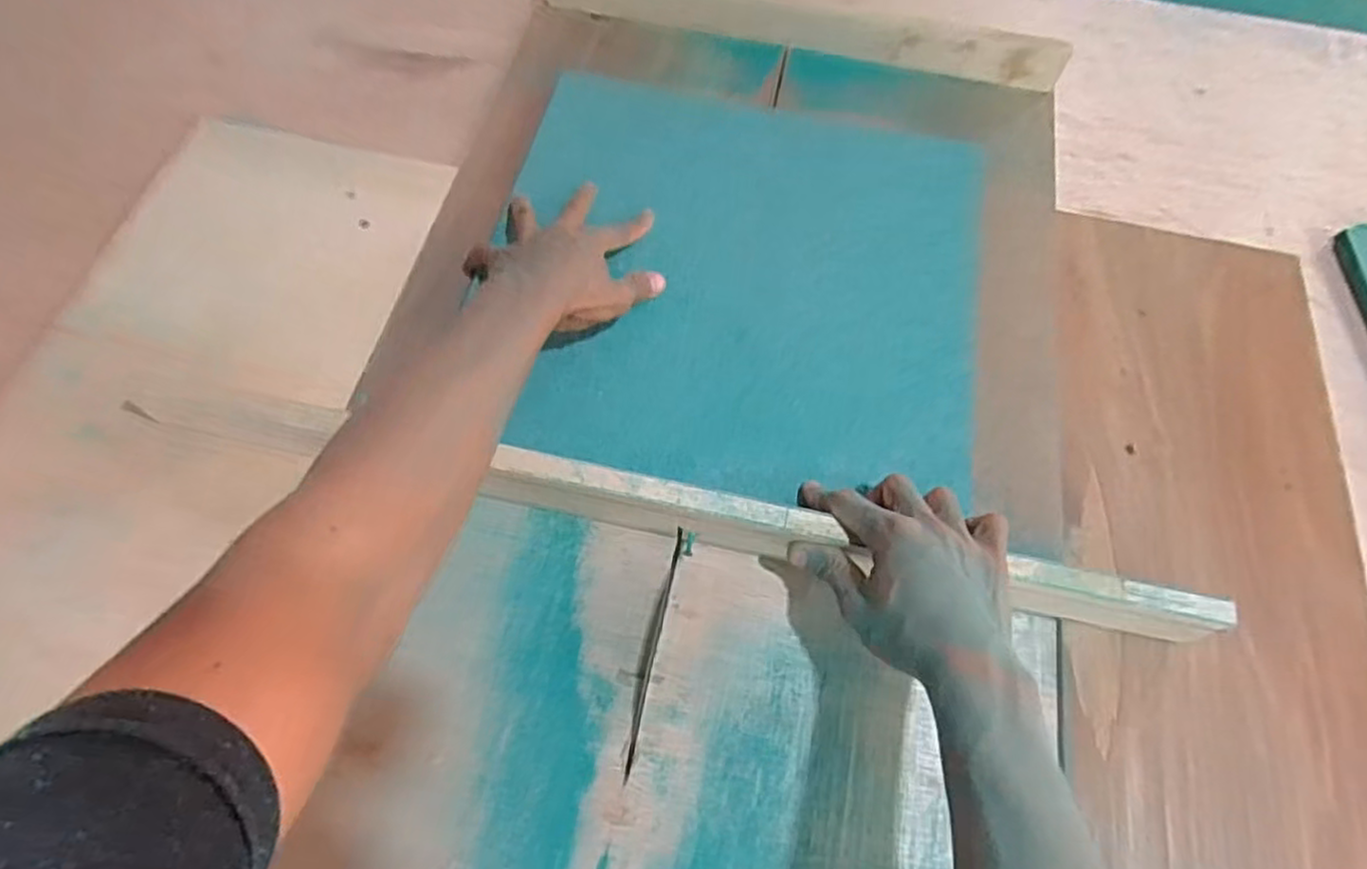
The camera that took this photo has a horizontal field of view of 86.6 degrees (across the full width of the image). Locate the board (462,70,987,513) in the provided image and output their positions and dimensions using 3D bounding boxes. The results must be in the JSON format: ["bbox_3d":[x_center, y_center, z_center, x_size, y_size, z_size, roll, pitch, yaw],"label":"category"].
[{"bbox_3d":[0.046,-0.130,0.582,0.375,0.019,0.363,11,65,2],"label":"board"}]

